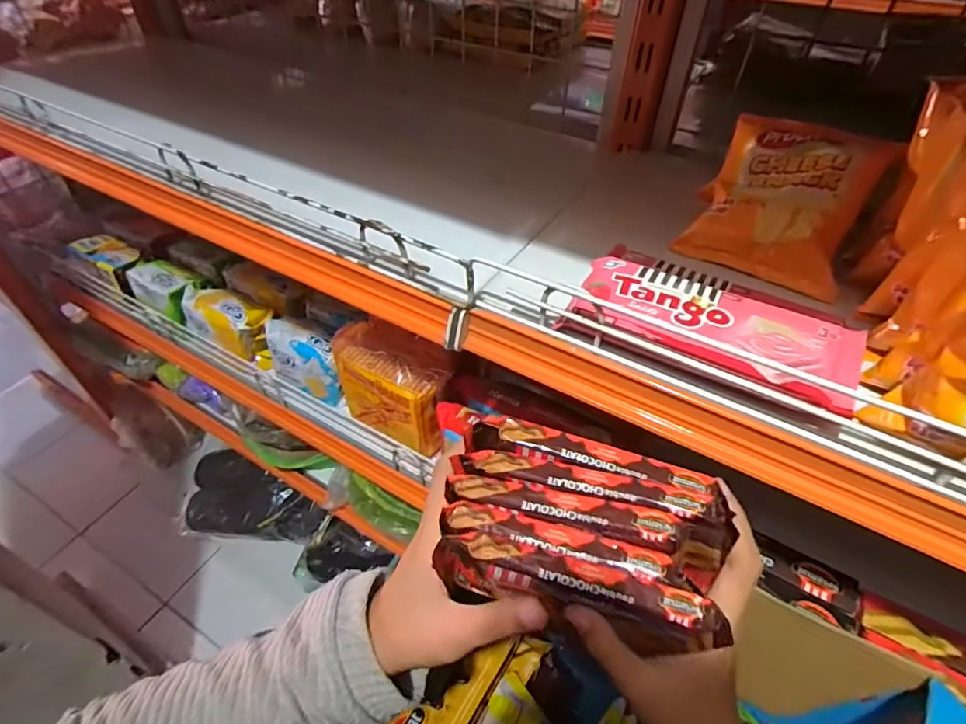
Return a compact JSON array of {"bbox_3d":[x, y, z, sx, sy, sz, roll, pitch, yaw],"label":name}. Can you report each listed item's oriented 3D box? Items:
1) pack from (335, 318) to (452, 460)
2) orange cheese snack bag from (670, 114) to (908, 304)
[{"bbox_3d":[-0.096,0.029,0.592,0.143,0.126,0.069,26,50,22],"label":"pack"},{"bbox_3d":[0.242,-0.133,0.404,0.120,0.039,0.140,26,80,33],"label":"orange cheese snack bag"}]

